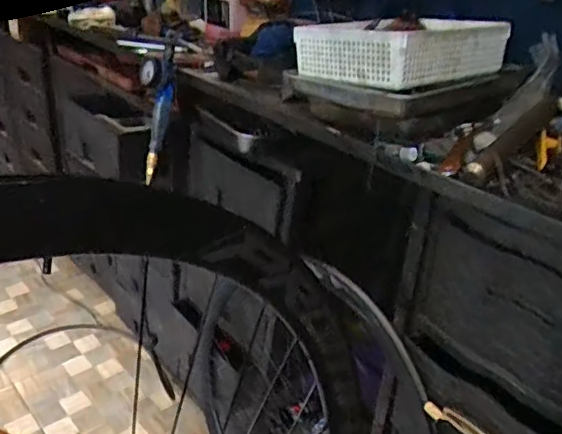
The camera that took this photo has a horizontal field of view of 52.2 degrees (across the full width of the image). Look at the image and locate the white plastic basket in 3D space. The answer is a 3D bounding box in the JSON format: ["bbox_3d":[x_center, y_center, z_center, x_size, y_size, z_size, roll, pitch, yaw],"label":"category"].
[{"bbox_3d":[0.227,-0.309,1.038,0.328,0.090,0.229,-20,36,-38],"label":"white plastic basket"}]

